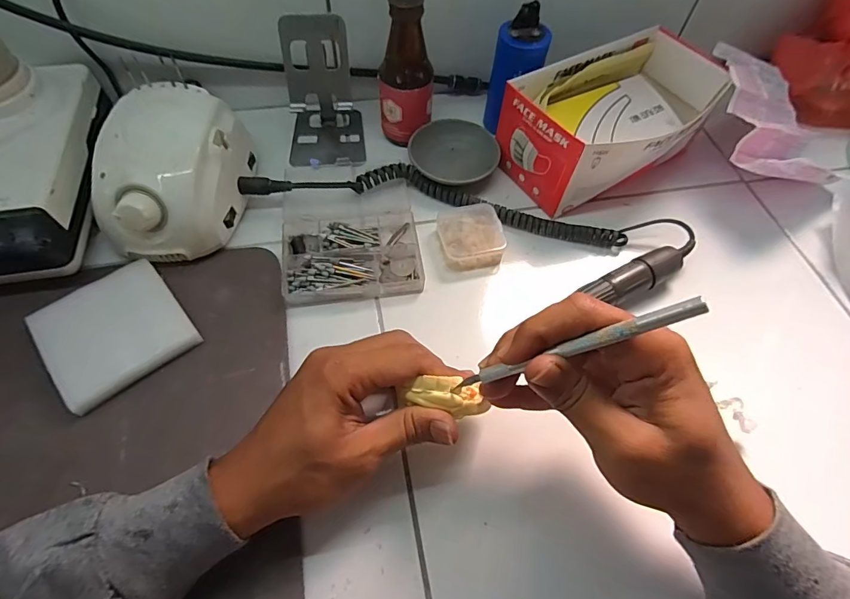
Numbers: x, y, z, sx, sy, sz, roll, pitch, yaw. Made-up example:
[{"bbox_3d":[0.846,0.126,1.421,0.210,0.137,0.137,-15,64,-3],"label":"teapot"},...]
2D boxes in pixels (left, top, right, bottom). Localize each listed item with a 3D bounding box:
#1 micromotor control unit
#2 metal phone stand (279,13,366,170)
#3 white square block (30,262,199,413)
[{"bbox_3d":[-0.216,-0.107,0.385,0.101,0.076,0.139,8,60,2],"label":"micromotor control unit"},{"bbox_3d":[-0.101,-0.201,0.425,0.074,0.104,0.084,-4,60,-5],"label":"metal phone stand"},{"bbox_3d":[-0.239,0.024,0.340,0.094,0.019,0.093,-36,68,-21],"label":"white square block"}]

